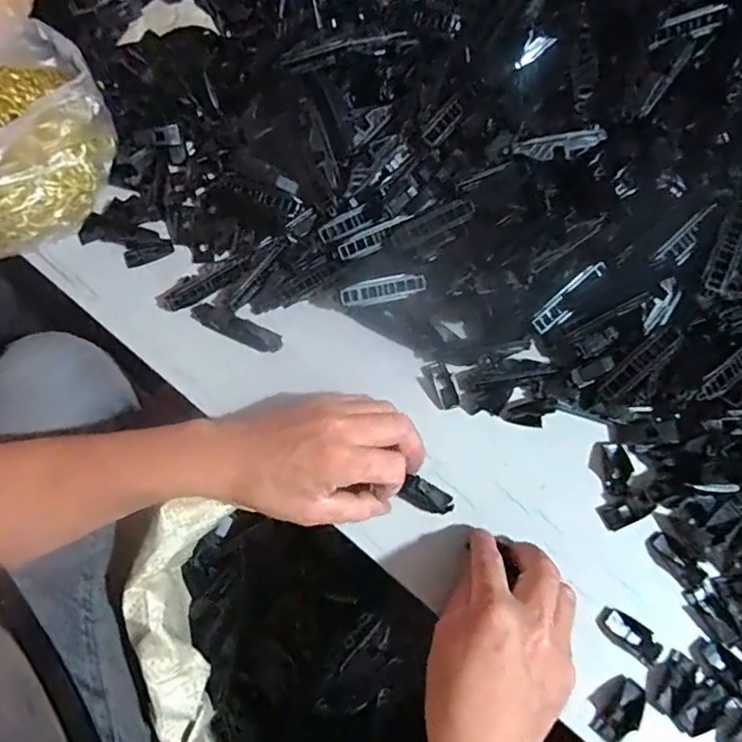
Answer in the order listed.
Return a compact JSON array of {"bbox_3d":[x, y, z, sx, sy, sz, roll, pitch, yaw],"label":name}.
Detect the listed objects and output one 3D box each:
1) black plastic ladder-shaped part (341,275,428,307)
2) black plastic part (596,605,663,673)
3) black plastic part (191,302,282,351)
[{"bbox_3d":[0.010,-0.070,0.477,0.073,0.013,0.018,-12,68,-7],"label":"black plastic ladder-shaped part"},{"bbox_3d":[0.185,0.188,0.398,0.046,0.006,0.023,34,70,12],"label":"black plastic part"},{"bbox_3d":[-0.115,-0.038,0.477,0.082,0.008,0.021,25,68,8],"label":"black plastic part"}]

